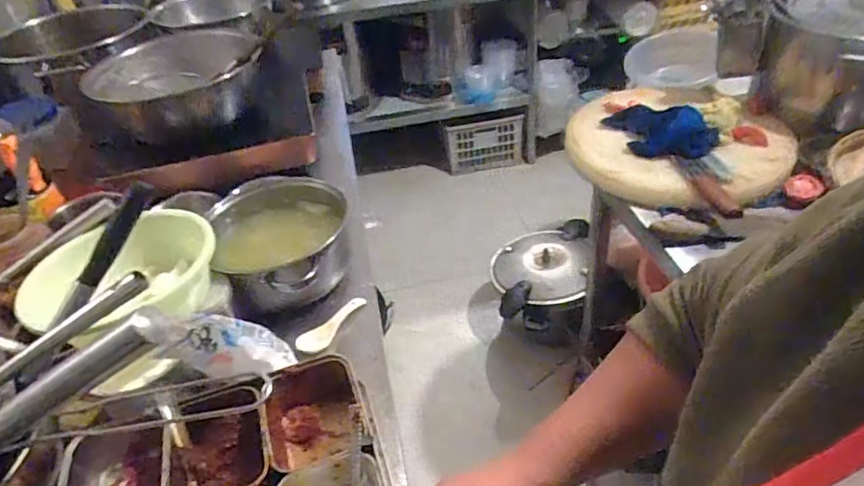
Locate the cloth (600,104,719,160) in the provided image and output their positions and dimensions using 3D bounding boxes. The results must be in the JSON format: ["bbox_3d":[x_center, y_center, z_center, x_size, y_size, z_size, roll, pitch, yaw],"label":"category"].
[{"bbox_3d":[0.436,-0.222,1.111,0.158,0.039,0.199,-14,40,-9],"label":"cloth"}]

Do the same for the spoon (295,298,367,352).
[{"bbox_3d":[-0.139,0.116,0.829,0.034,0.026,0.130,22,48,30],"label":"spoon"}]

